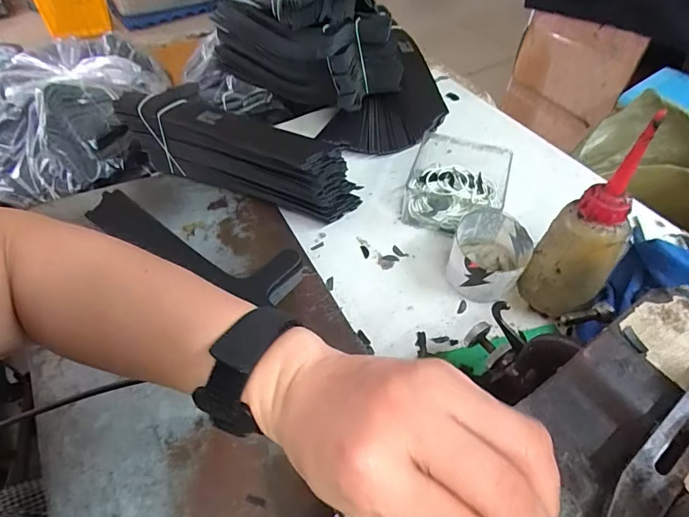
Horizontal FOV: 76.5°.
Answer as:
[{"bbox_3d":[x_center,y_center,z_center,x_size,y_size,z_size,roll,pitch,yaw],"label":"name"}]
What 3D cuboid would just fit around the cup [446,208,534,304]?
[{"bbox_3d":[0.136,-0.002,0.413,0.067,0.053,0.074,20,53,15],"label":"cup"}]

